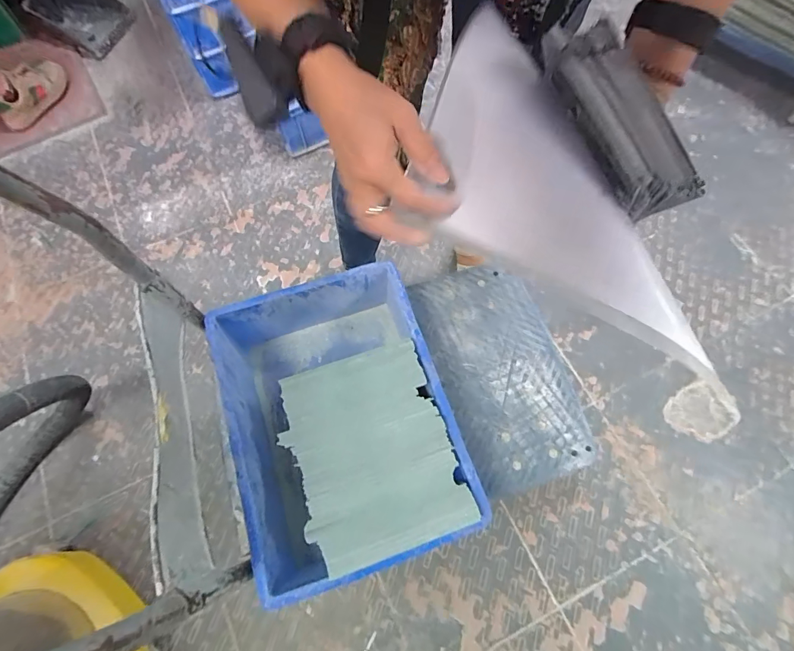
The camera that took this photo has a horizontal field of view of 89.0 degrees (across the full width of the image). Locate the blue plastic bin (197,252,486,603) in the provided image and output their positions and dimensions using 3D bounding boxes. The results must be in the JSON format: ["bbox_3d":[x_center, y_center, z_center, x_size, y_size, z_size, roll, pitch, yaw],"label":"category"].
[{"bbox_3d":[-0.099,0.159,0.715,0.342,0.209,0.466,-17,72,-8],"label":"blue plastic bin"}]

